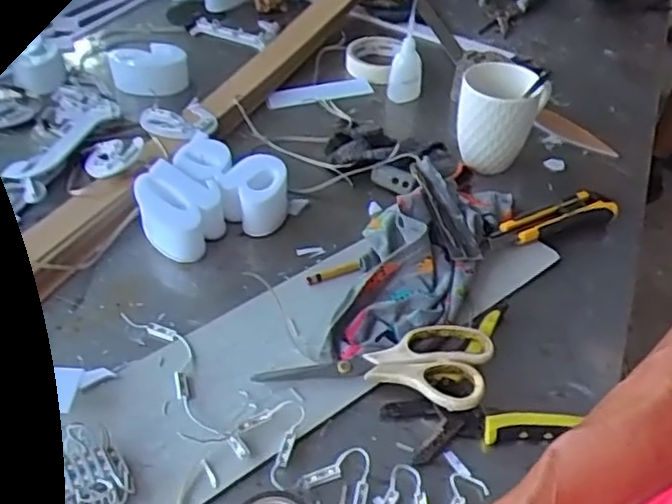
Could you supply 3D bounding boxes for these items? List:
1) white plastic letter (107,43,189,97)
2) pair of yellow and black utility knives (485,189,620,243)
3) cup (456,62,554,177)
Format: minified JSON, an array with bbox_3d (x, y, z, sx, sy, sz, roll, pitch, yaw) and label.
[{"bbox_3d":[-0.237,-0.230,0.866,0.093,0.045,0.076,-10,44,-15],"label":"white plastic letter"},{"bbox_3d":[0.217,-0.032,0.691,0.149,0.025,0.039,-16,46,-20],"label":"pair of yellow and black utility knives"},{"bbox_3d":[0.177,-0.142,0.748,0.077,0.116,0.076,2,42,-2],"label":"cup"}]

